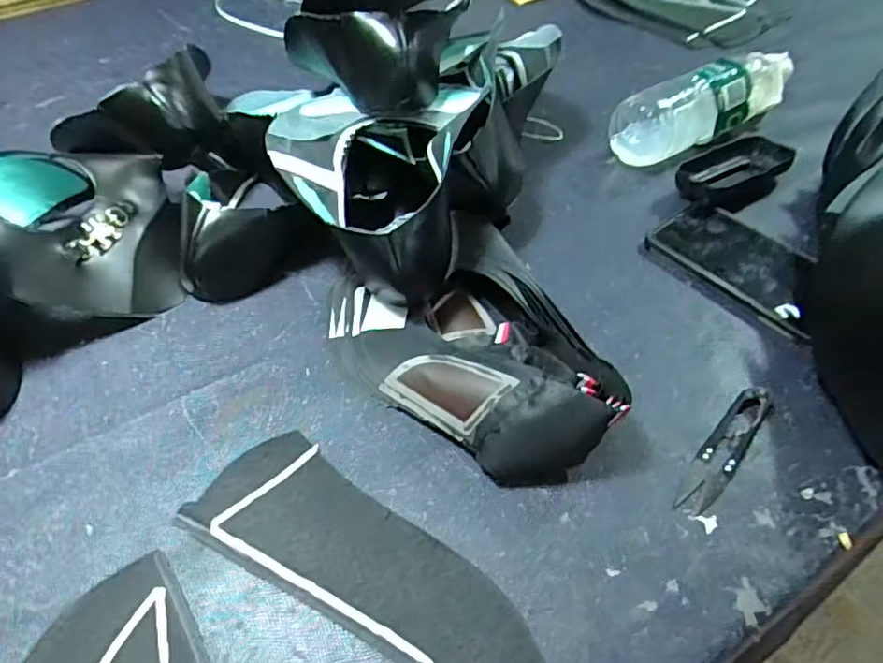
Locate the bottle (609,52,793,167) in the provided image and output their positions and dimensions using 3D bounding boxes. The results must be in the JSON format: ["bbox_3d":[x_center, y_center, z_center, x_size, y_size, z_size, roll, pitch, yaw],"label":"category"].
[{"bbox_3d":[0.262,-0.222,0.584,0.217,0.058,0.061,-25,53,-18],"label":"bottle"}]

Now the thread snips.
[{"bbox_3d":[0.173,0.070,0.362,0.023,0.012,0.096,33,58,27],"label":"thread snips"}]

